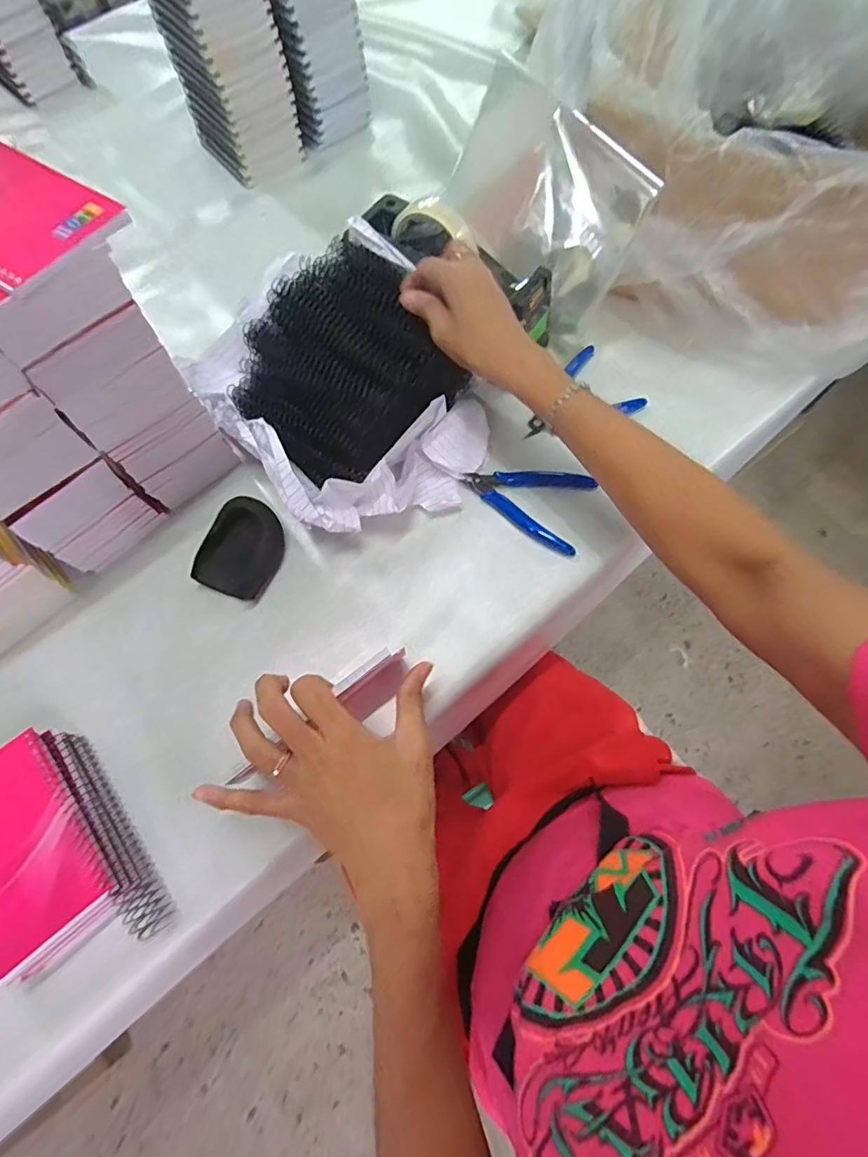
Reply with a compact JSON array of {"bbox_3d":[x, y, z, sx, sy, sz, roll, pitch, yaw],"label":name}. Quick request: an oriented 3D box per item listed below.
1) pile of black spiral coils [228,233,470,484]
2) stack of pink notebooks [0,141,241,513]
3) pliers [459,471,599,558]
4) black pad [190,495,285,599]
[{"bbox_3d":[-0.076,-0.188,0.452,0.172,0.059,0.175,-40,73,-14],"label":"pile of black spiral coils"},{"bbox_3d":[-0.254,-0.157,0.389,0.104,0.247,0.116,36,74,15],"label":"stack of pink notebooks"},{"bbox_3d":[0.094,-0.081,0.480,0.121,0.010,0.079,36,74,15],"label":"pliers"},{"bbox_3d":[-0.169,-0.029,0.457,0.059,0.034,0.084,18,70,9],"label":"black pad"}]

